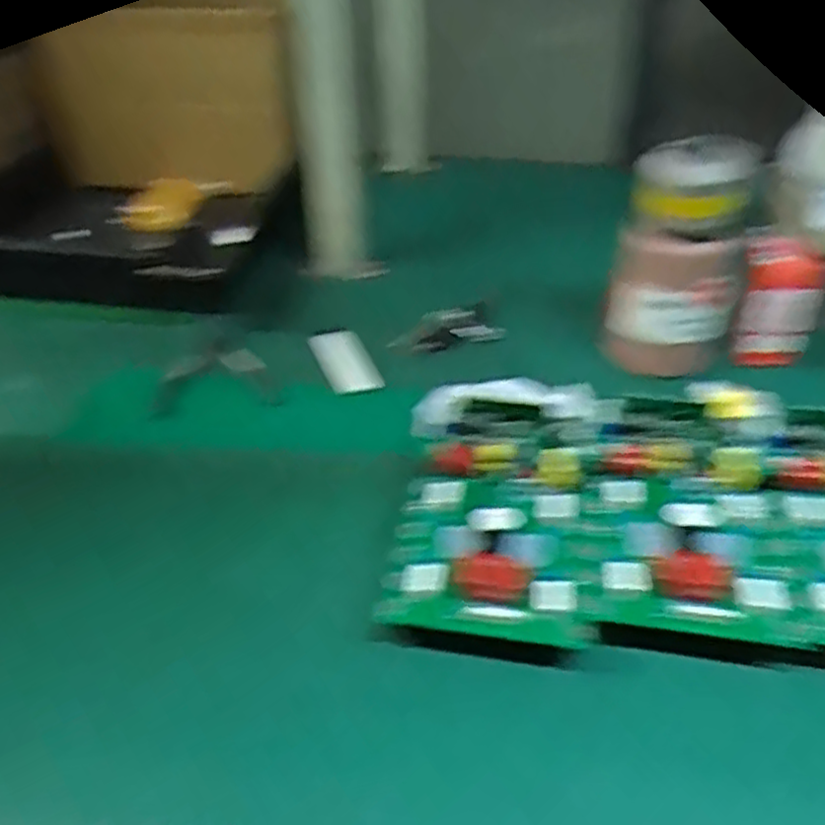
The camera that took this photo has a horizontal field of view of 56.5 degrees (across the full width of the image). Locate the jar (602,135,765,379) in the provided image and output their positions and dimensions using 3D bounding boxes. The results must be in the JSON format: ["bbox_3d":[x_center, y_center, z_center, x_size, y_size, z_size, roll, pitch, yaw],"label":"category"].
[{"bbox_3d":[0.244,-0.131,0.707,0.107,0.204,0.104,13,40,17],"label":"jar"}]

